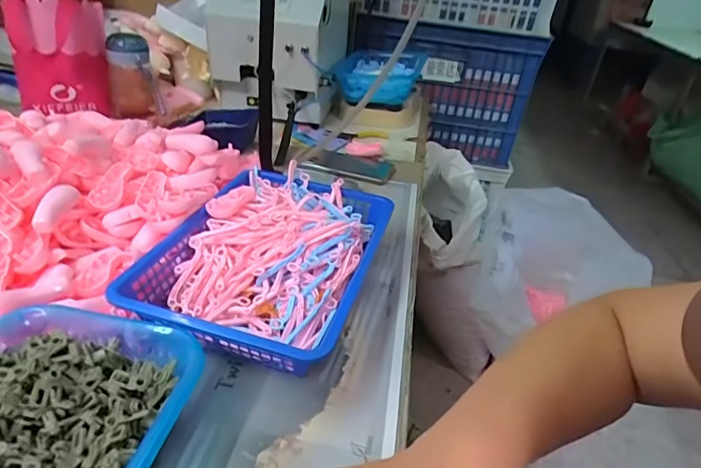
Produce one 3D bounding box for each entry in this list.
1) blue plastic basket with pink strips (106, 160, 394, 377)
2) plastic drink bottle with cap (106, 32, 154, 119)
[{"bbox_3d":[-0.090,0.023,0.519,0.219,0.063,0.293,14,33,11],"label":"blue plastic basket with pink strips"},{"bbox_3d":[-0.393,-0.276,0.831,0.071,0.137,0.056,-11,37,-25],"label":"plastic drink bottle with cap"}]

